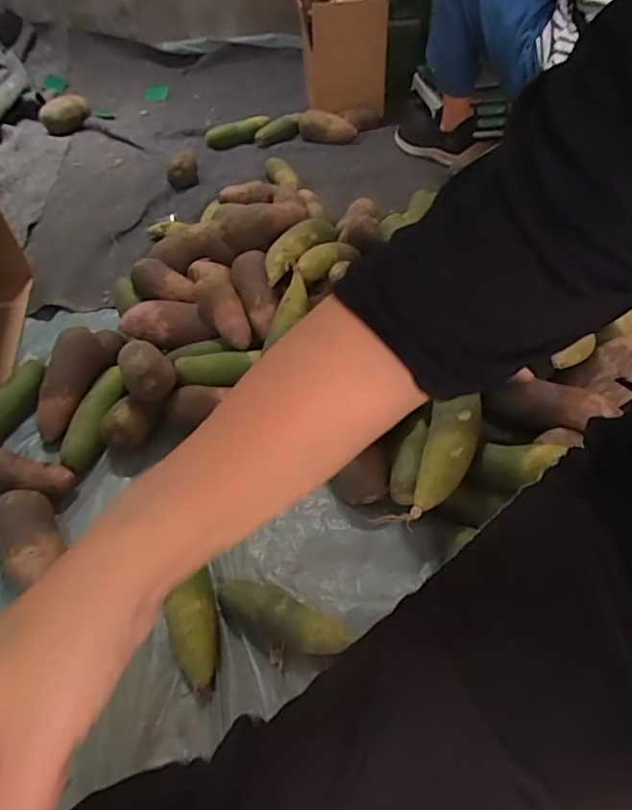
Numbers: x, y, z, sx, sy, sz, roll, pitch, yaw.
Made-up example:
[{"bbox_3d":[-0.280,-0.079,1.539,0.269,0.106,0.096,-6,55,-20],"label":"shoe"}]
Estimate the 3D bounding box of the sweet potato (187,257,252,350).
[{"bbox_3d":[-0.167,-0.183,0.897,0.068,0.073,0.202,-16,51,-12],"label":"sweet potato"}]

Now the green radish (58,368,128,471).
[{"bbox_3d":[-0.329,0.023,0.810,0.052,0.059,0.178,5,49,6],"label":"green radish"}]

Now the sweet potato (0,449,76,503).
[{"bbox_3d":[-0.412,0.105,0.747,0.147,0.054,0.063,8,50,9],"label":"sweet potato"}]

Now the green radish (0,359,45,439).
[{"bbox_3d":[-0.487,0.013,0.831,0.048,0.047,0.206,11,50,11],"label":"green radish"}]

